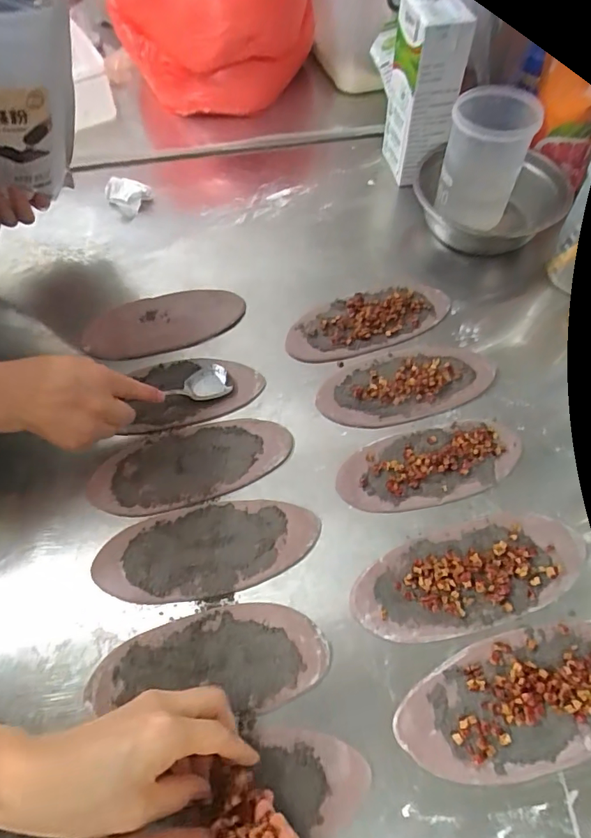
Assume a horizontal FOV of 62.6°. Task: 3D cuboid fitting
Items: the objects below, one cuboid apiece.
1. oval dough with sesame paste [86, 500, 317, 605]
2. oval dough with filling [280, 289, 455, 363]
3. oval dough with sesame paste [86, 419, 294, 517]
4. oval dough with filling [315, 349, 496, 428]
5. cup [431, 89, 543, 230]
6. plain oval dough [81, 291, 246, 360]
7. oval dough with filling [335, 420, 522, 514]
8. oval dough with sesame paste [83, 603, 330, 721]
[{"bbox_3d":[-0.079,0.117,0.441,0.198,0.009,0.081,-12,61,-4],"label":"oval dough with sesame paste"},{"bbox_3d":[0.085,-0.115,0.571,0.195,0.014,0.079,-16,62,-6],"label":"oval dough with filling"},{"bbox_3d":[-0.103,0.047,0.487,0.199,0.008,0.079,-15,62,-5],"label":"oval dough with sesame paste"},{"bbox_3d":[0.120,-0.038,0.522,0.191,0.010,0.078,-15,62,-5],"label":"oval dough with filling"},{"bbox_3d":[0.233,-0.328,0.616,0.090,0.137,0.119,9,62,8],"label":"cup"},{"bbox_3d":[-0.154,-0.116,0.570,0.182,0.010,0.076,-9,61,-2],"label":"plain oval dough"},{"bbox_3d":[0.133,0.043,0.475,0.183,0.013,0.075,-13,61,-4],"label":"oval dough with filling"},{"bbox_3d":[-0.070,0.198,0.399,0.189,0.006,0.078,-7,61,-1],"label":"oval dough with sesame paste"}]

